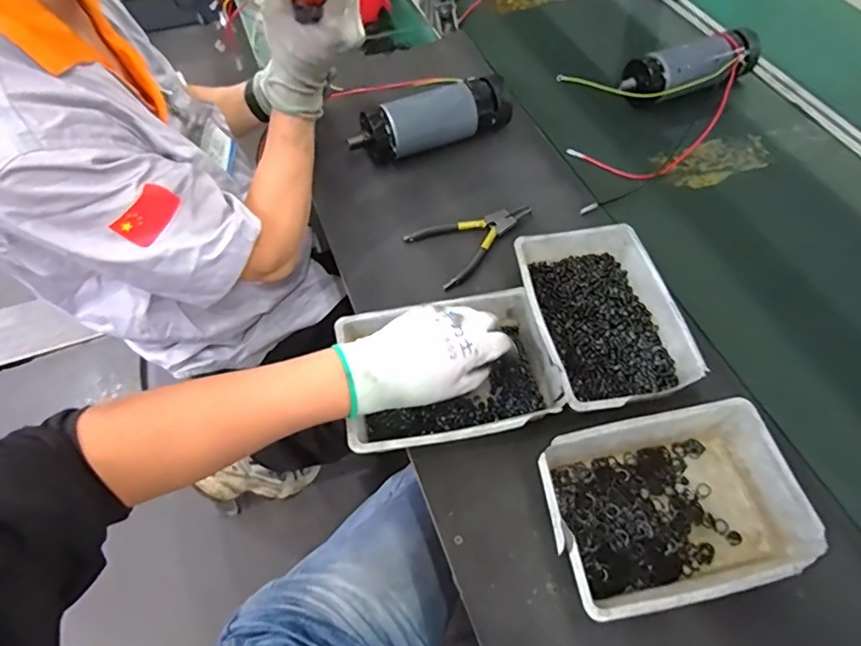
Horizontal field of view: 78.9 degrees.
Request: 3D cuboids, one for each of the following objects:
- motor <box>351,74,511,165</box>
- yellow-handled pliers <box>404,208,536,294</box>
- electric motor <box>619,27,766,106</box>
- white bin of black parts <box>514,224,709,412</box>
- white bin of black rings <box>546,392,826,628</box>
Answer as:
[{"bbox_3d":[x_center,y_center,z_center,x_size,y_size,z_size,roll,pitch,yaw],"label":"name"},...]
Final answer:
[{"bbox_3d":[-0.001,-0.283,0.727,0.229,0.073,0.074,-16,62,-14],"label":"motor"},{"bbox_3d":[0.061,-0.105,0.647,0.154,0.017,0.097,-25,58,-16],"label":"yellow-handled pliers"},{"bbox_3d":[0.414,-0.390,0.815,0.238,0.070,0.076,-20,57,-13],"label":"electric motor"},{"bbox_3d":[0.181,-0.003,0.557,0.147,0.055,0.209,-10,55,-6],"label":"white bin of black parts"},{"bbox_3d":[0.202,0.159,0.449,0.207,0.057,0.143,-11,55,-7],"label":"white bin of black rings"}]

